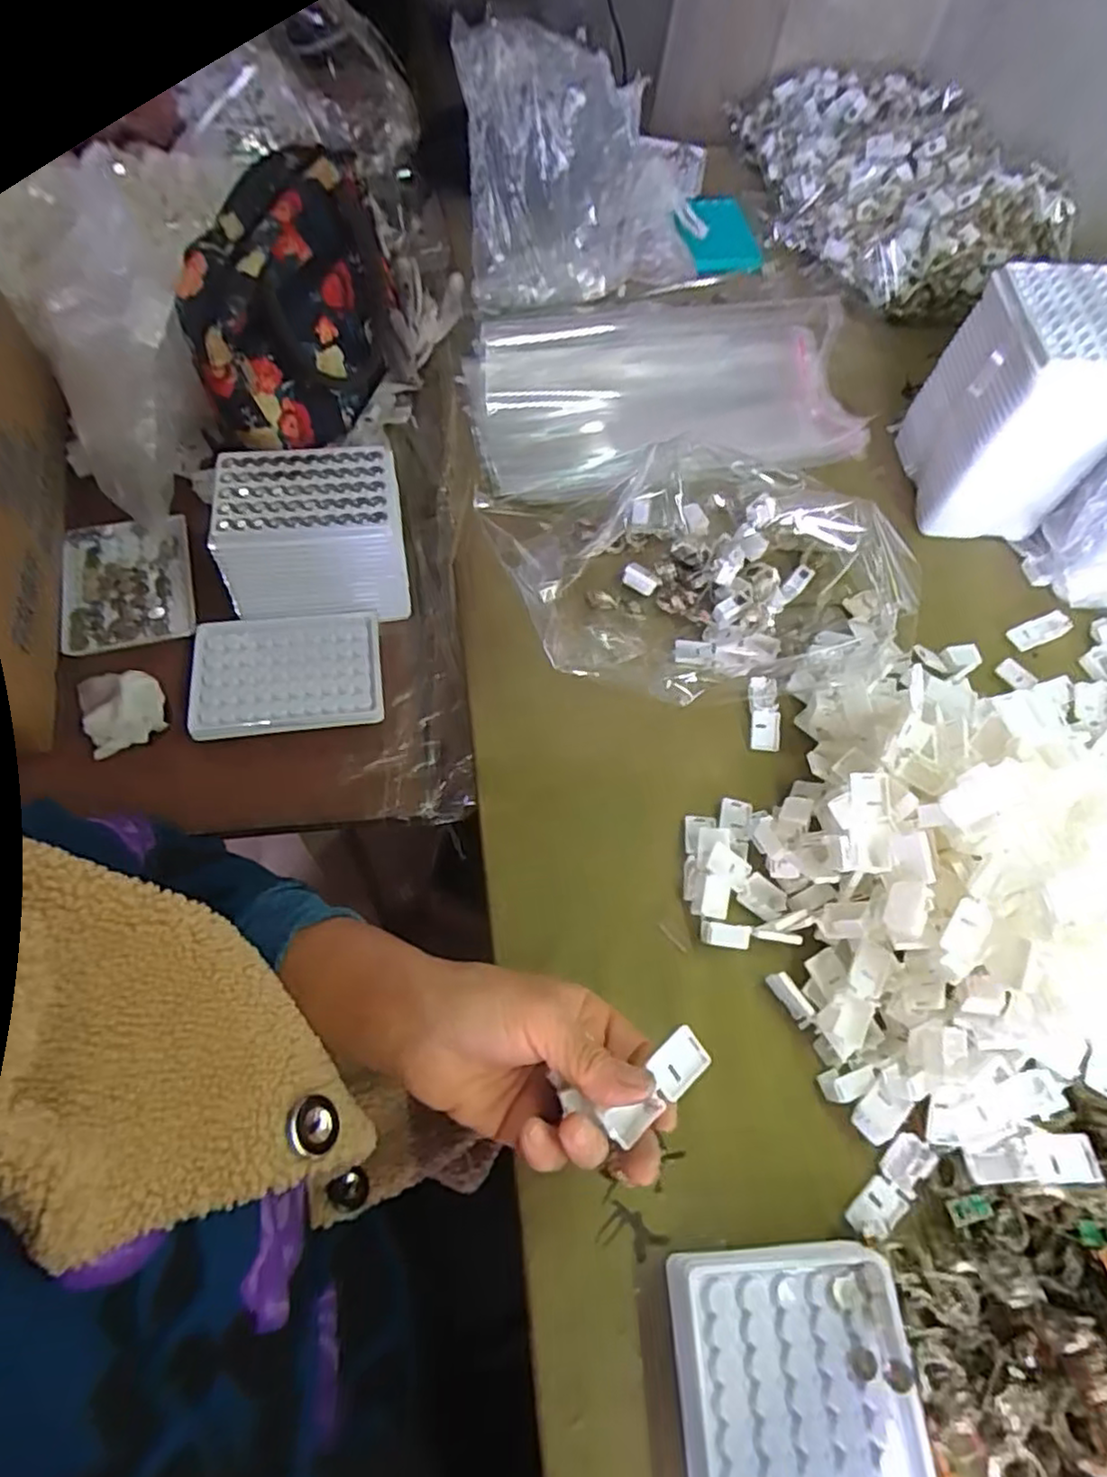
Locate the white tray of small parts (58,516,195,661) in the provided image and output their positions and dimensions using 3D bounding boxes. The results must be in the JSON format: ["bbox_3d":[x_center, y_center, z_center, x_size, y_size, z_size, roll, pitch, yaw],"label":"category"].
[{"bbox_3d":[-0.332,-0.121,0.540,0.091,0.013,0.123,-13,63,-12],"label":"white tray of small parts"}]

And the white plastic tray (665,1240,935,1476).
[{"bbox_3d":[0.104,0.294,0.290,0.098,0.028,0.132,-1,61,-6],"label":"white plastic tray"}]

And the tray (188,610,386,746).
[{"bbox_3d":[-0.192,-0.047,0.502,0.129,0.014,0.092,-7,63,-10],"label":"tray"}]

